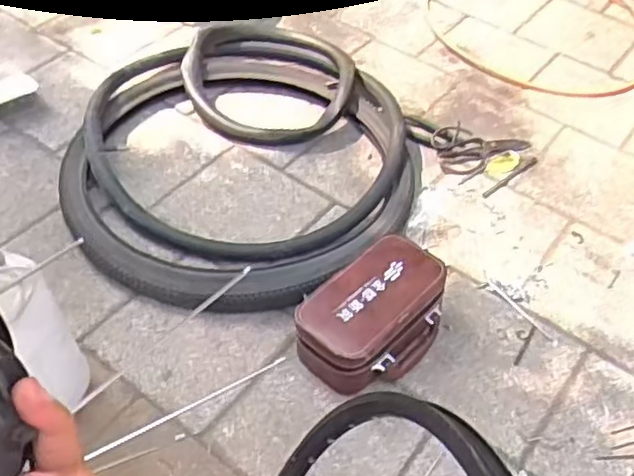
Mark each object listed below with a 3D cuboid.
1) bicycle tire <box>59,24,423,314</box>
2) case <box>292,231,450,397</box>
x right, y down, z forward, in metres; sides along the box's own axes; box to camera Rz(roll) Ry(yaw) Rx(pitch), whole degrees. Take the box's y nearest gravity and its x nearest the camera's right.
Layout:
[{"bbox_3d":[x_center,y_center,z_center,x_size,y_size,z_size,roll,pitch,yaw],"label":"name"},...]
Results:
[{"bbox_3d":[-0.150,-0.172,1.276,0.659,0.072,0.666,1,51,-1],"label":"bicycle tire"},{"bbox_3d":[0.087,0.118,1.027,0.241,0.116,0.161,-35,60,-26],"label":"case"}]

